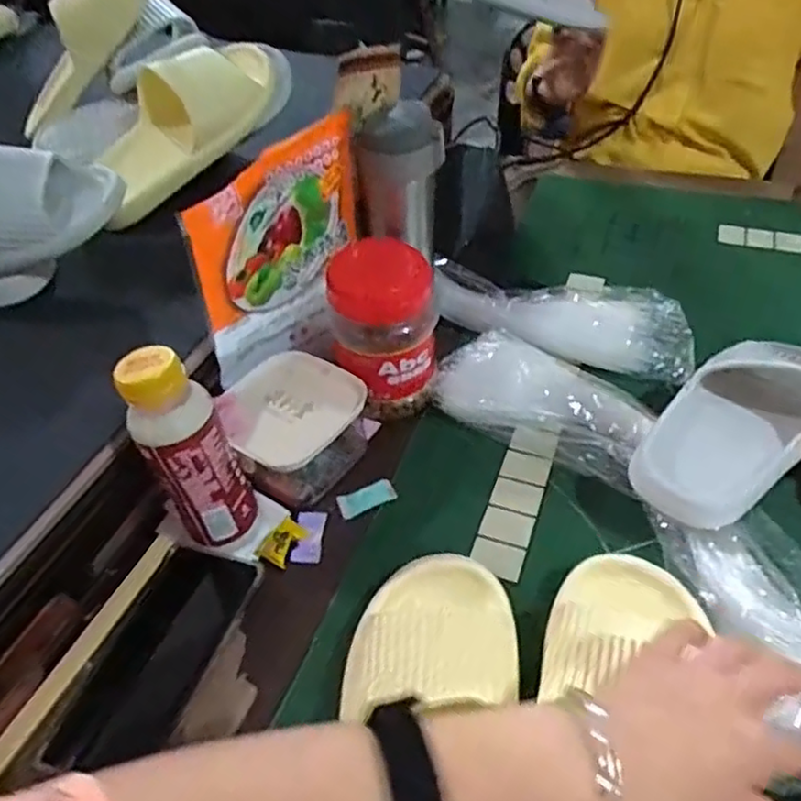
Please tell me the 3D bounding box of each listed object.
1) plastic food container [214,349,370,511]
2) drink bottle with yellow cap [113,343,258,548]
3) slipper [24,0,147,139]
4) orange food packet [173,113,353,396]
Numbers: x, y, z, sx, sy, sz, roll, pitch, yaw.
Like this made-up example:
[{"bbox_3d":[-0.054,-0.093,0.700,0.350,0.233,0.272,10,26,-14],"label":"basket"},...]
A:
[{"bbox_3d":[-0.095,0.024,0.573,0.110,0.068,0.111,29,53,27],"label":"plastic food container"},{"bbox_3d":[-0.147,0.037,0.475,0.057,0.165,0.047,-21,48,-17],"label":"drink bottle with yellow cap"},{"bbox_3d":[-0.360,-0.405,0.746,0.233,0.070,0.087,-53,53,10],"label":"slipper"},{"bbox_3d":[-0.092,-0.112,0.561,0.025,0.189,0.172,32,55,30],"label":"orange food packet"}]

